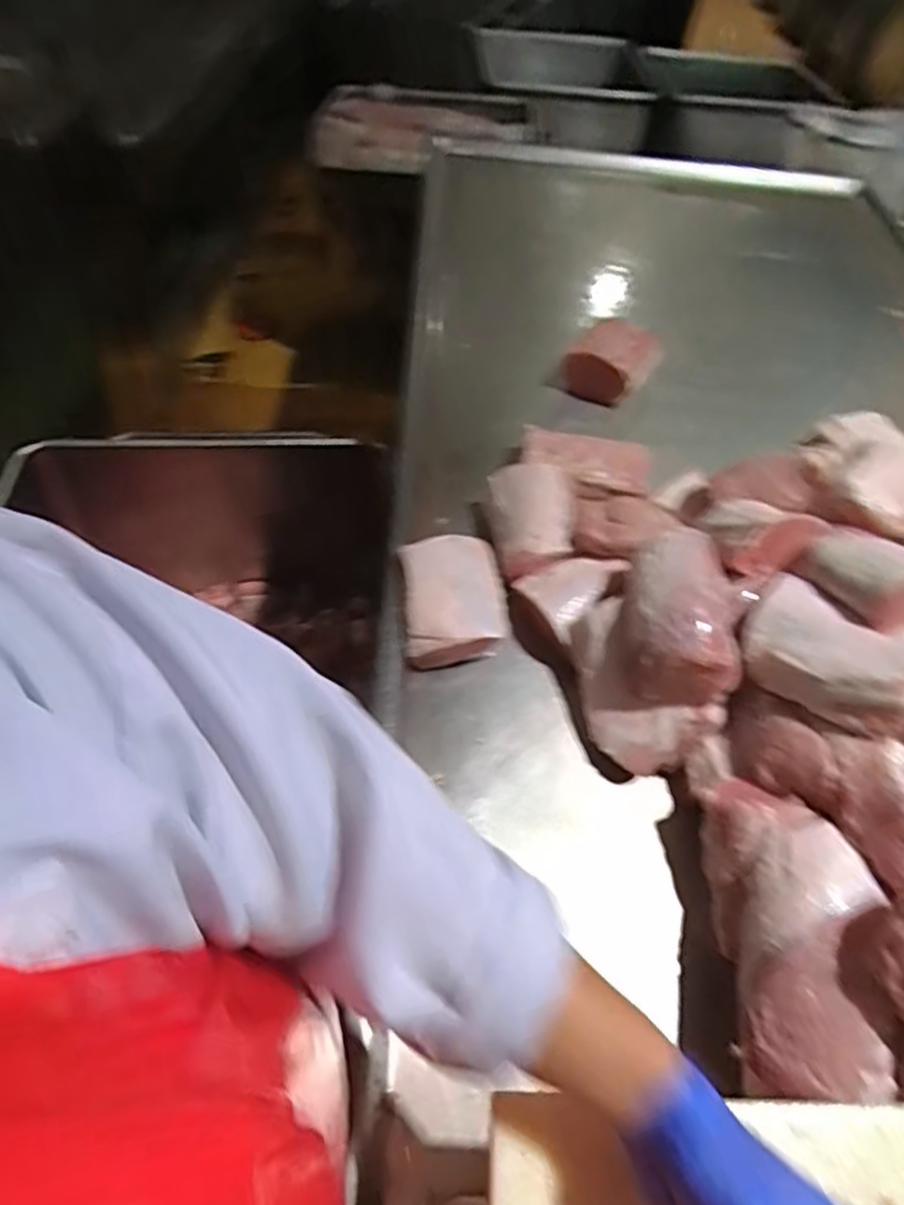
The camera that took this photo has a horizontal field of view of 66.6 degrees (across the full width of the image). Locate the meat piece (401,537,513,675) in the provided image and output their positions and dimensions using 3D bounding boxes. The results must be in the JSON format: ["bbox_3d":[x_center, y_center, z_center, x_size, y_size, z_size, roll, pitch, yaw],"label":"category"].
[{"bbox_3d":[0.001,-0.006,0.840,0.123,0.054,0.158,-4,54,-8],"label":"meat piece"}]

